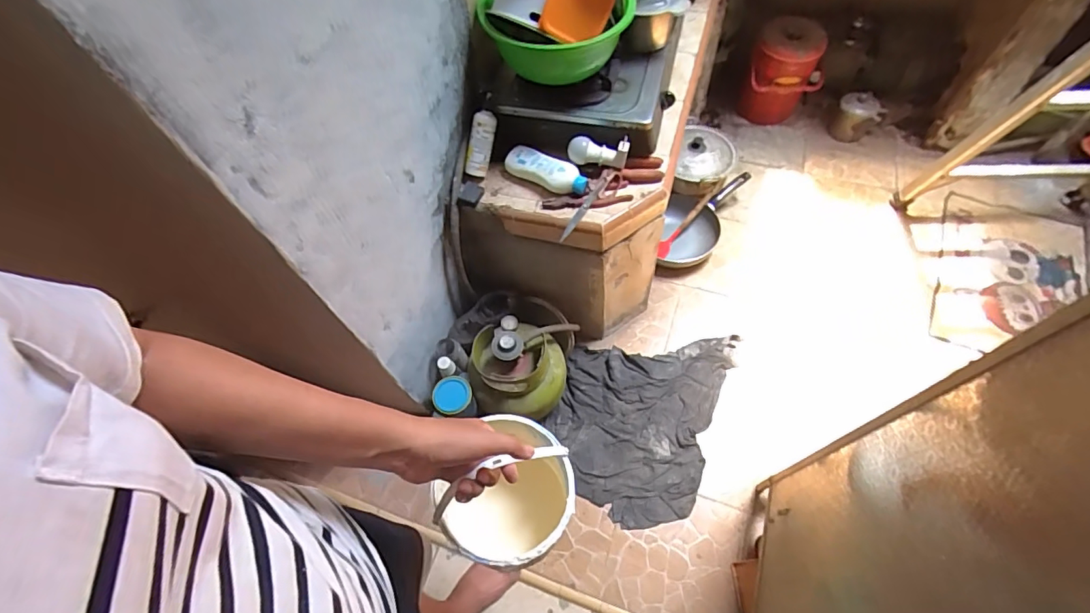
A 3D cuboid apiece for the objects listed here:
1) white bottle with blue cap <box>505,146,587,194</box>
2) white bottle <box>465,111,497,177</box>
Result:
[{"bbox_3d":[0.005,-0.296,1.090,0.200,0.050,0.074,23,66,21],"label":"white bottle with blue cap"},{"bbox_3d":[-0.146,-0.366,1.105,0.049,0.139,0.031,17,17,10],"label":"white bottle"}]

